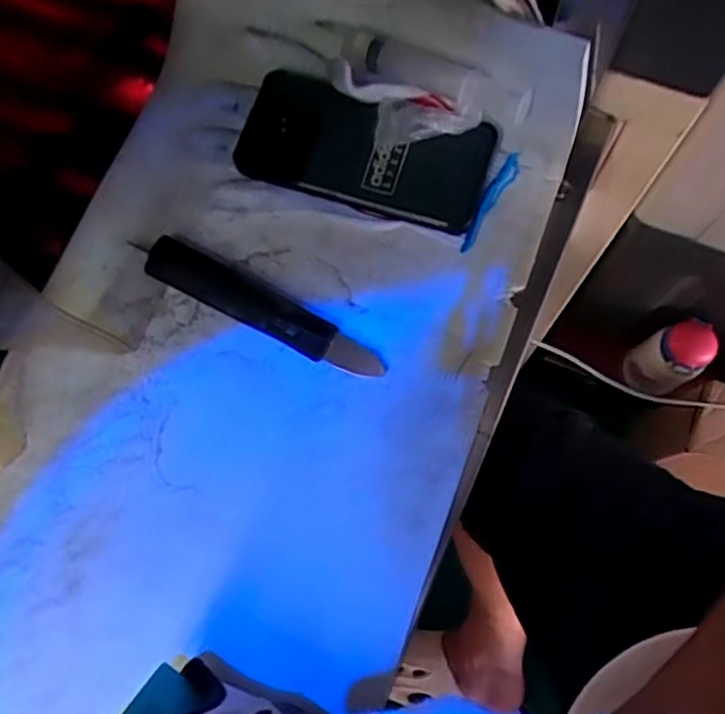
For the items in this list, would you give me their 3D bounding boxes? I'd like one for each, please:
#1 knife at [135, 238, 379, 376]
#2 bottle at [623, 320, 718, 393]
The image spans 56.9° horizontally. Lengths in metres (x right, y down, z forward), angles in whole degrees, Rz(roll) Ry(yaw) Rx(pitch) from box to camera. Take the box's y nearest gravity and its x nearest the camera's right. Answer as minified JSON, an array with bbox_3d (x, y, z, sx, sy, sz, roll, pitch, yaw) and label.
[{"bbox_3d":[-0.066,-0.033,0.431,0.172,0.013,0.031,27,76,8],"label":"knife"},{"bbox_3d":[0.431,0.007,0.950,0.078,0.157,0.075,0,73,2],"label":"bottle"}]

